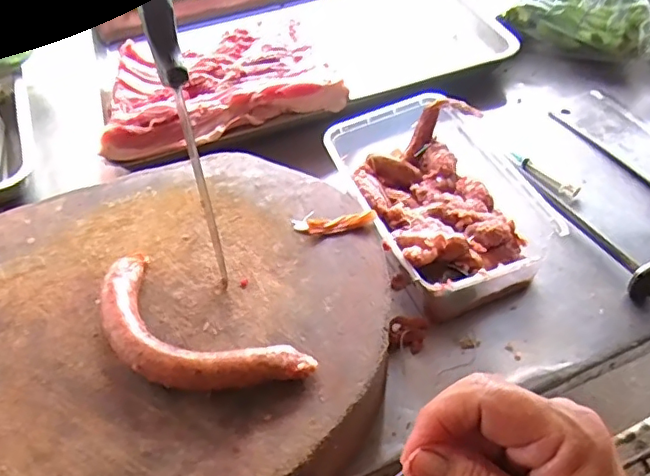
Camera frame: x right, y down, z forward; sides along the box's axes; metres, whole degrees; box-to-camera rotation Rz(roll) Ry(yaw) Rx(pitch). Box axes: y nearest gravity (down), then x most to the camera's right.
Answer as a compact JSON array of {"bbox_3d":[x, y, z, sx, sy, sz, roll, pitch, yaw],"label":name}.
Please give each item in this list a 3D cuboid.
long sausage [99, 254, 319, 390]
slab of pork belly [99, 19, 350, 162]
[{"bbox_3d":[-0.111,0.081,0.450,0.197,0.031,0.081,25,56,22],"label":"long sausage"},{"bbox_3d":[-0.152,-0.219,0.767,0.313,0.039,0.252,-18,52,-12],"label":"slab of pork belly"}]

